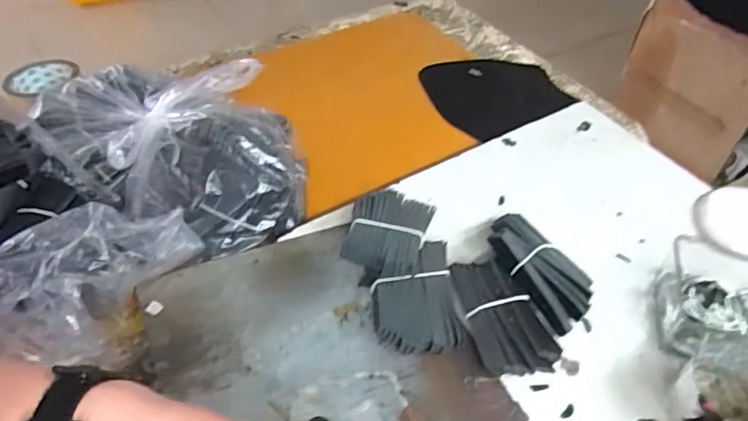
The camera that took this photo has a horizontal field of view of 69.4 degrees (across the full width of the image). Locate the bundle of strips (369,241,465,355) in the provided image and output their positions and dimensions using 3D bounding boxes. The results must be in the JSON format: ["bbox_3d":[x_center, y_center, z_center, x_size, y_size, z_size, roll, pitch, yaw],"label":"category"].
[{"bbox_3d":[0.036,0.078,0.486,0.072,0.029,0.102,-4,47,-4],"label":"bundle of strips"}]

